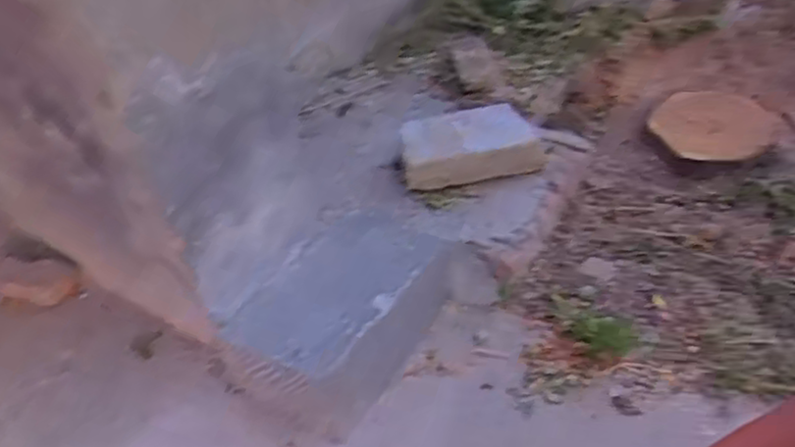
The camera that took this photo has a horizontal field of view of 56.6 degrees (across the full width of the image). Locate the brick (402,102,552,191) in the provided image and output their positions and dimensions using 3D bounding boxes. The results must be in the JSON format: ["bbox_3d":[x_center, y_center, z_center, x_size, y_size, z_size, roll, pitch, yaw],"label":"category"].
[{"bbox_3d":[0.194,-0.201,1.886,0.349,0.109,0.189,-9,42,-1],"label":"brick"}]

